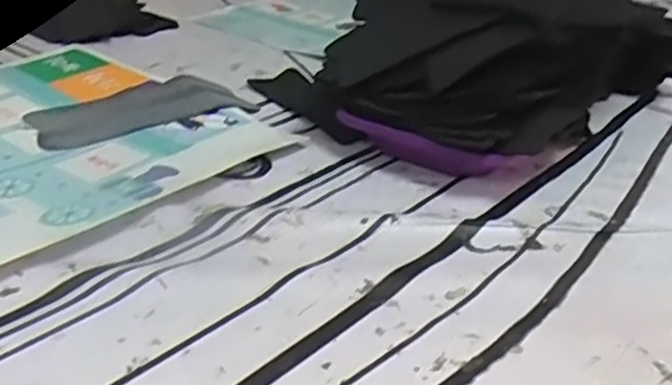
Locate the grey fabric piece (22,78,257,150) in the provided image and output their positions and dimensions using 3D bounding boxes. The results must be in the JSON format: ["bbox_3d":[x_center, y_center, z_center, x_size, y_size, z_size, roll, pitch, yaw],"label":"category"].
[{"bbox_3d":[-0.197,-0.089,0.715,0.209,0.010,0.098,-17,36,-33],"label":"grey fabric piece"}]

